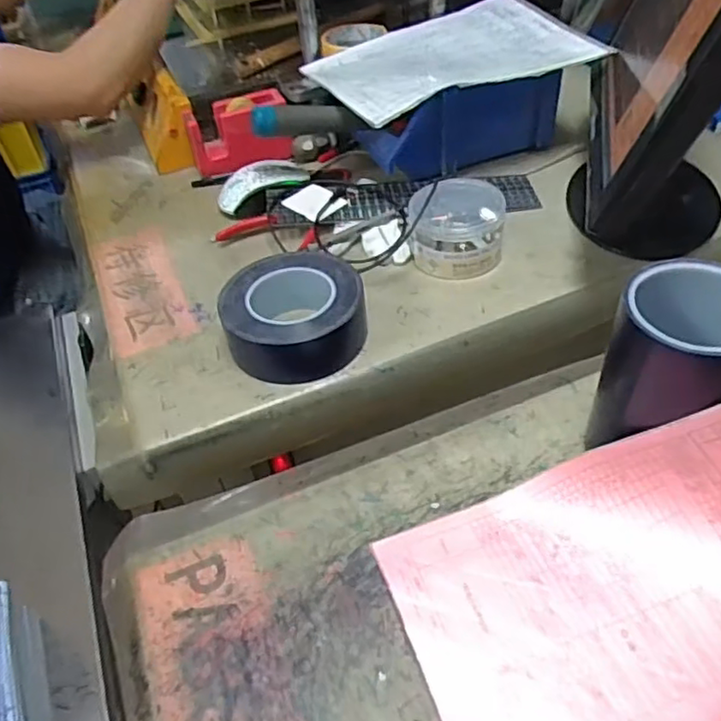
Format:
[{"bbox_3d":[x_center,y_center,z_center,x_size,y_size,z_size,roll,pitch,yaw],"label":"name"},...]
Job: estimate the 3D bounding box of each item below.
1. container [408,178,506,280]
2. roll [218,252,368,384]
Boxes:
[{"bbox_3d":[0.100,-0.137,0.674,0.094,0.066,0.090,-4,46,4],"label":"container"},{"bbox_3d":[-0.061,-0.048,0.612,0.129,0.057,0.130,-4,46,4],"label":"roll"}]

